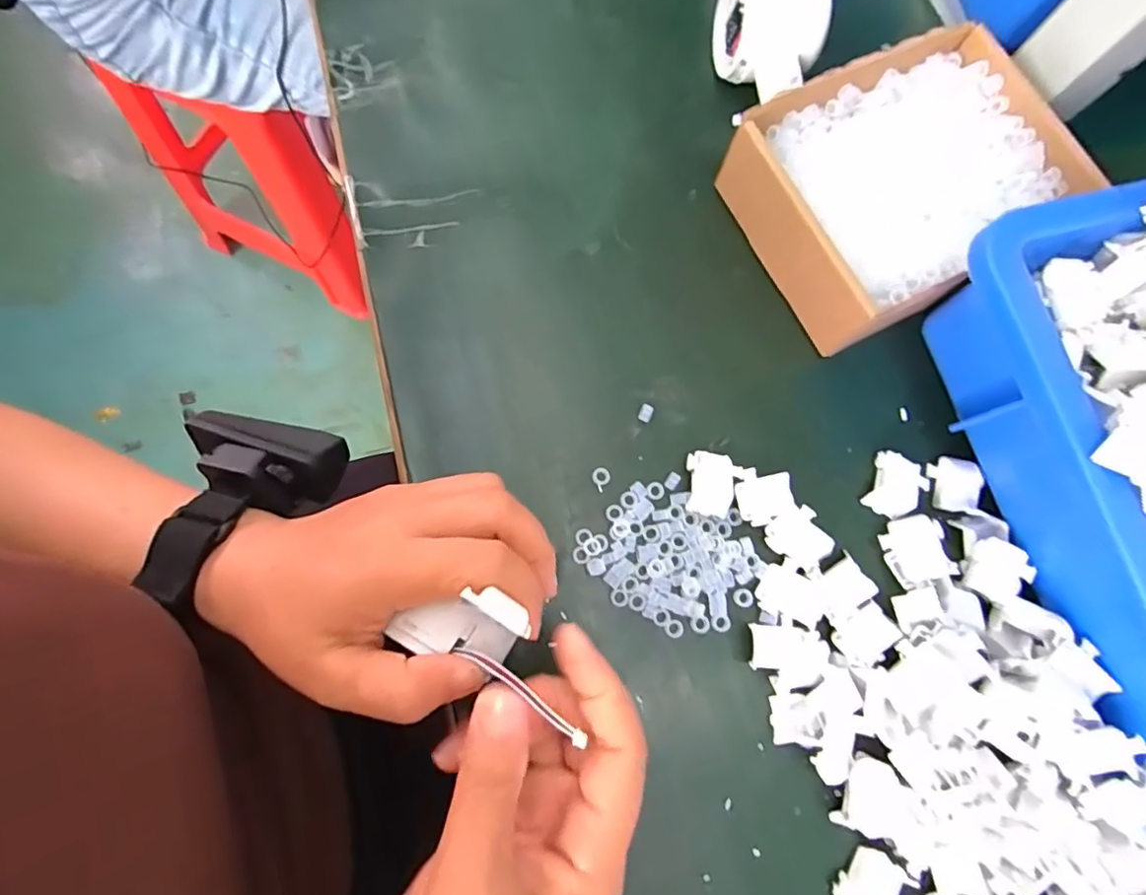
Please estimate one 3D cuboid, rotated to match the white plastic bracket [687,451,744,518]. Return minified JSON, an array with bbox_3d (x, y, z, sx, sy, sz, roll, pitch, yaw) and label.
[{"bbox_3d":[0.074,0.019,0.309,0.028,0.004,0.034,13,77,-1],"label":"white plastic bracket"}]

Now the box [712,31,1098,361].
[{"bbox_3d":[0.190,-0.152,0.334,0.187,0.051,0.136,-28,81,-9],"label":"box"}]

